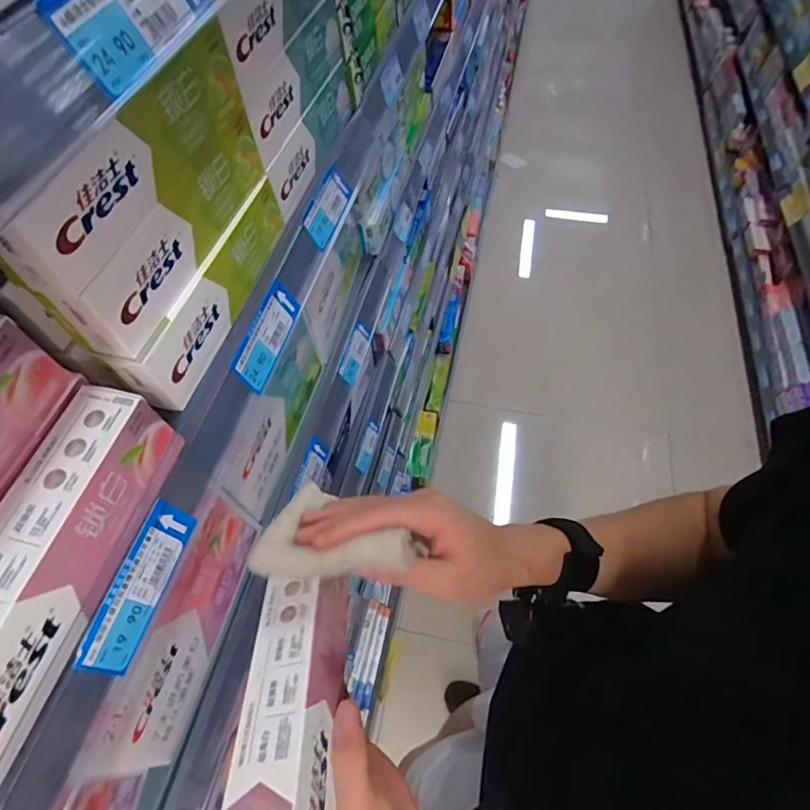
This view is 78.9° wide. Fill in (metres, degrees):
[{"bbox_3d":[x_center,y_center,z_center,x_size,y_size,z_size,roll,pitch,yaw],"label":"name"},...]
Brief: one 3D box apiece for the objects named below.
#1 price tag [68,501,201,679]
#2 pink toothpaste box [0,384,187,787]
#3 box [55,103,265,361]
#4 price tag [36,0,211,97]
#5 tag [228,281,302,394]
[{"bbox_3d":[-0.165,0.113,0.310,0.005,0.038,0.099,0,56,25],"label":"price tag"},{"bbox_3d":[-0.198,0.089,0.270,0.046,0.055,0.197,10,59,9],"label":"pink toothpaste box"},{"bbox_3d":[-0.157,-0.128,0.338,0.032,0.057,0.200,12,60,10],"label":"box"},{"bbox_3d":[-0.123,-0.185,0.226,0.004,0.036,0.097,-2,56,27],"label":"price tag"},{"bbox_3d":[-0.115,-0.060,0.417,0.004,0.039,0.098,-3,55,26],"label":"tag"}]

